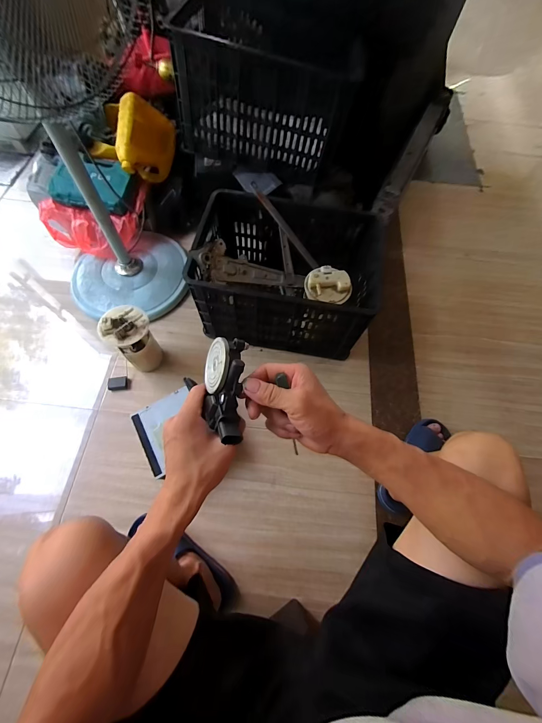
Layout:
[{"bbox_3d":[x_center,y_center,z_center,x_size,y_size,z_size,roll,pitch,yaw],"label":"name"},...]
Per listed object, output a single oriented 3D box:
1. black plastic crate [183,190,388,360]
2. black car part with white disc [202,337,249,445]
[{"bbox_3d":[0.062,-0.275,0.924,0.499,0.299,0.405,10,66,3],"label":"black plastic crate"},{"bbox_3d":[-0.055,0.033,0.328,0.068,0.043,0.109,-8,65,40],"label":"black car part with white disc"}]

